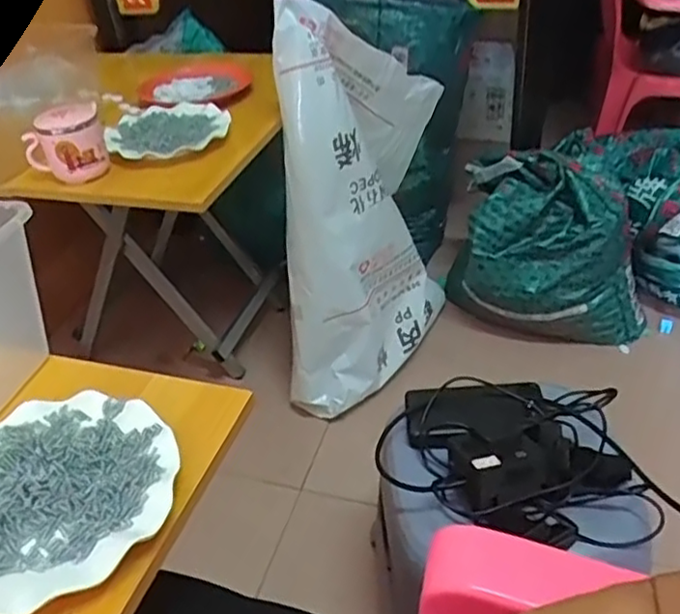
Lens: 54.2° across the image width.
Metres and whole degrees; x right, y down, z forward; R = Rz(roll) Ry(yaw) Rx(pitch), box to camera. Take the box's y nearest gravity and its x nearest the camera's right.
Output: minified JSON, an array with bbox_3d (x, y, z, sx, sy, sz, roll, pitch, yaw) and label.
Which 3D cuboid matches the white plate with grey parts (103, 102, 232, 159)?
[{"bbox_3d":[-0.250,-0.257,0.971,0.175,0.028,0.158,-16,38,-12],"label":"white plate with grey parts"}]

